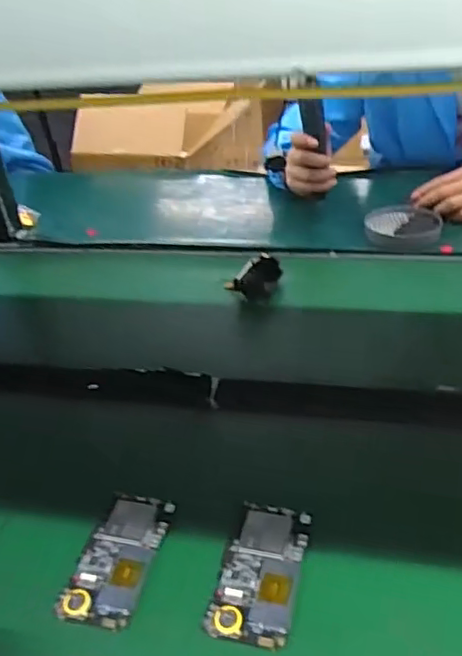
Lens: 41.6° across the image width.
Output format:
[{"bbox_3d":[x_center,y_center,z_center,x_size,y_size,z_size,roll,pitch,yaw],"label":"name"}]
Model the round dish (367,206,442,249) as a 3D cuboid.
[{"bbox_3d":[0.272,-0.164,0.965,0.112,0.027,0.105,-5,34,4],"label":"round dish"}]

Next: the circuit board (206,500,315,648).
[{"bbox_3d":[0.026,0.201,0.510,0.065,0.004,0.124,4,36,17],"label":"circuit board"}]

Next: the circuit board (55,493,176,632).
[{"bbox_3d":[-0.098,0.198,0.536,0.063,0.006,0.126,5,36,18],"label":"circuit board"}]

